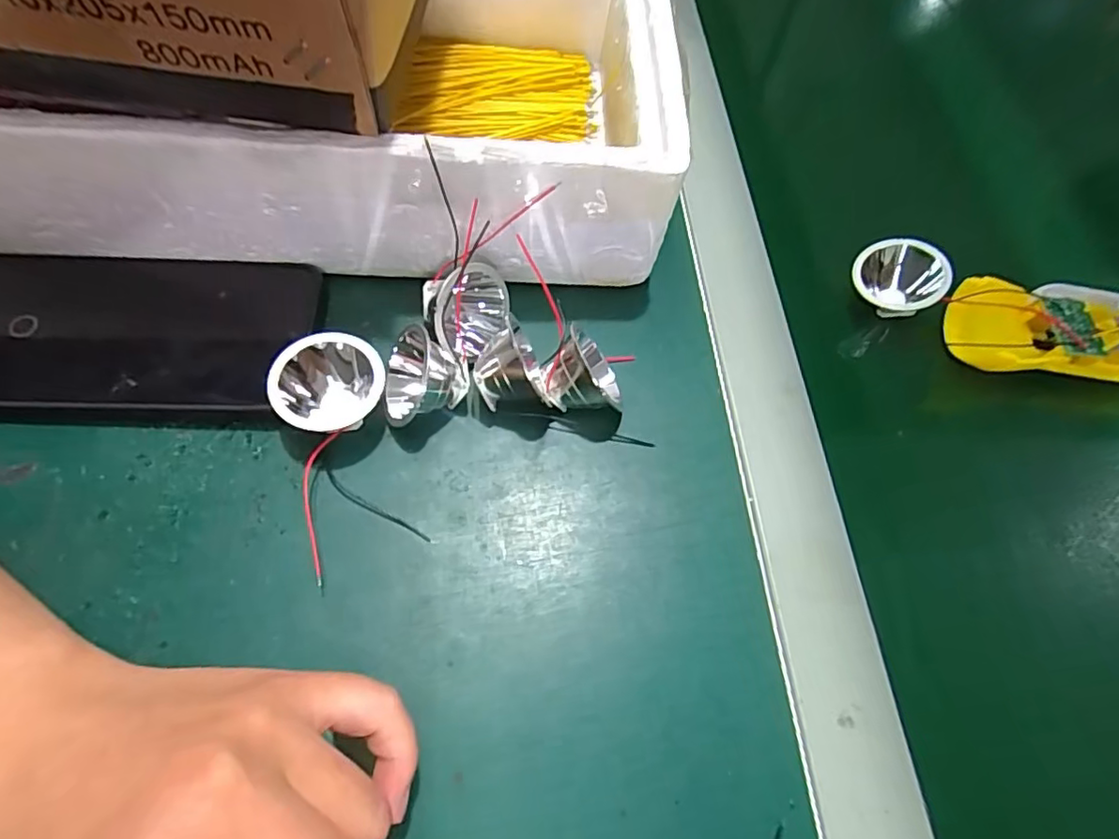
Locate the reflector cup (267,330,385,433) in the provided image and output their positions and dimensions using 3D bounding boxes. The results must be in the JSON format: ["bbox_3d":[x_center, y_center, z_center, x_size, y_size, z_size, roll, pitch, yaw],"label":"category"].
[{"bbox_3d":[-0.099,-0.015,0.258,0.046,0.032,0.040,-28,79,-22],"label":"reflector cup"}]

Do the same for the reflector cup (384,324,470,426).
[{"bbox_3d":[-0.058,-0.018,0.260,0.036,0.037,0.034,2,65,-5],"label":"reflector cup"}]

